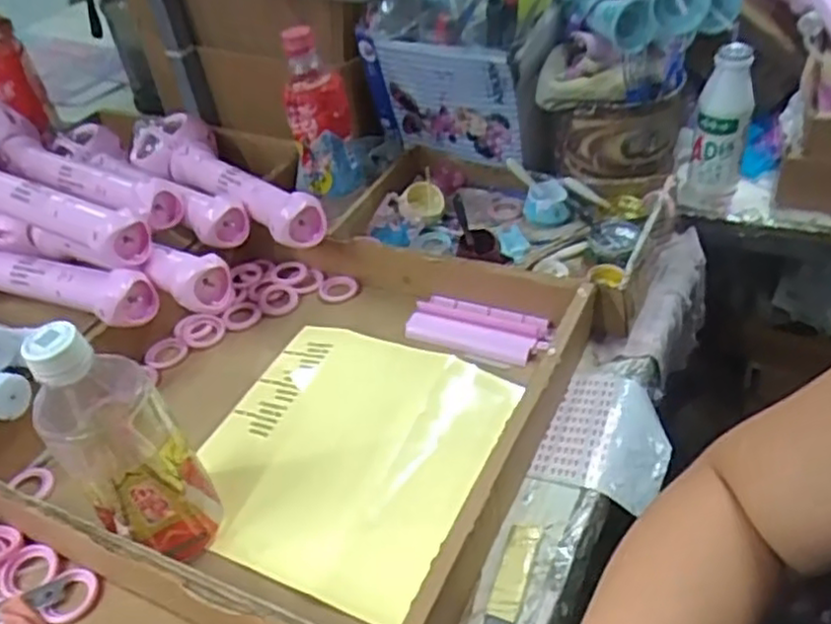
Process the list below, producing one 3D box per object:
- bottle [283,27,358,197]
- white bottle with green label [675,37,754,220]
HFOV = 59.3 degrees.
[{"bbox_3d":[-0.096,-0.197,0.721,0.063,0.156,0.052,-12,39,-7],"label":"bottle"},{"bbox_3d":[0.300,-0.176,0.727,0.055,0.157,0.053,9,41,20],"label":"white bottle with green label"}]

